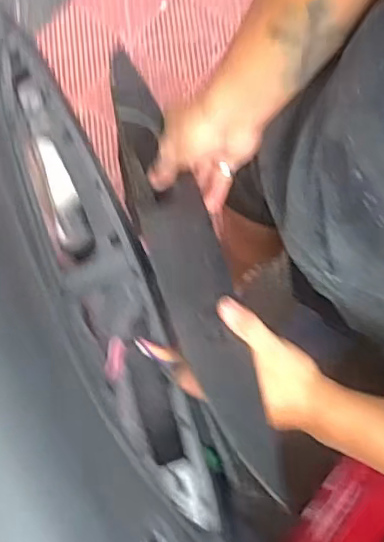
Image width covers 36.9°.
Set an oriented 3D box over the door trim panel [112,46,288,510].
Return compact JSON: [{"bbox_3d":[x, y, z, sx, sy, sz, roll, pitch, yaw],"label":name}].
[{"bbox_3d":[-0.018,-0.044,0.565,0.067,0.038,0.495,-18,61,-4],"label":"door trim panel"}]

